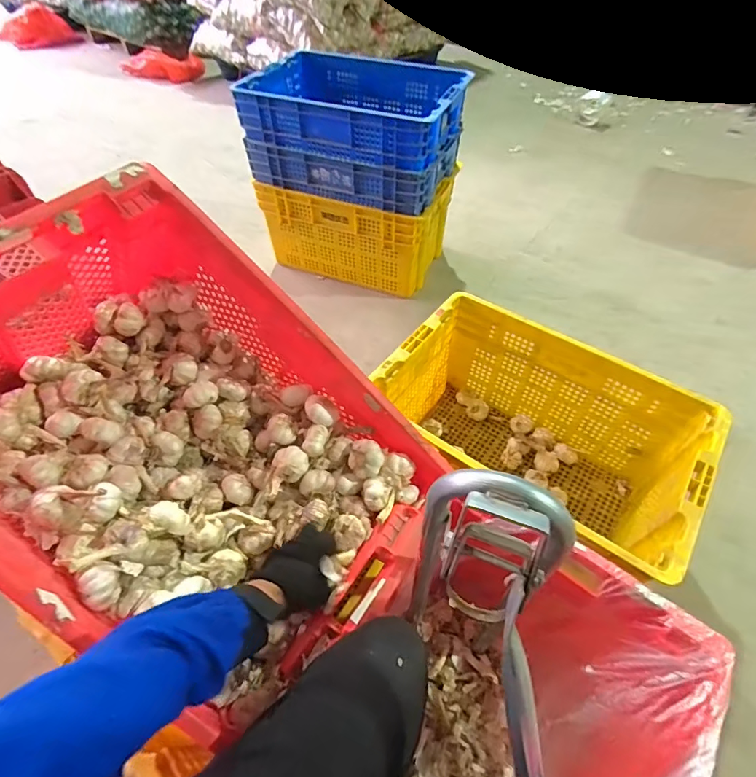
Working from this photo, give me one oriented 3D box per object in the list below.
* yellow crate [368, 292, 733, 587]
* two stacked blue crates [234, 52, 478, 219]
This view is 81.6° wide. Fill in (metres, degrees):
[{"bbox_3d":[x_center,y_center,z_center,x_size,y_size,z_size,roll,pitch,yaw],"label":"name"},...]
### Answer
[{"bbox_3d":[0.292,0.108,0.883,0.536,0.290,0.336,34,60,23],"label":"yellow crate"},{"bbox_3d":[-0.056,-0.625,1.072,0.465,0.221,0.263,17,55,13],"label":"two stacked blue crates"}]

